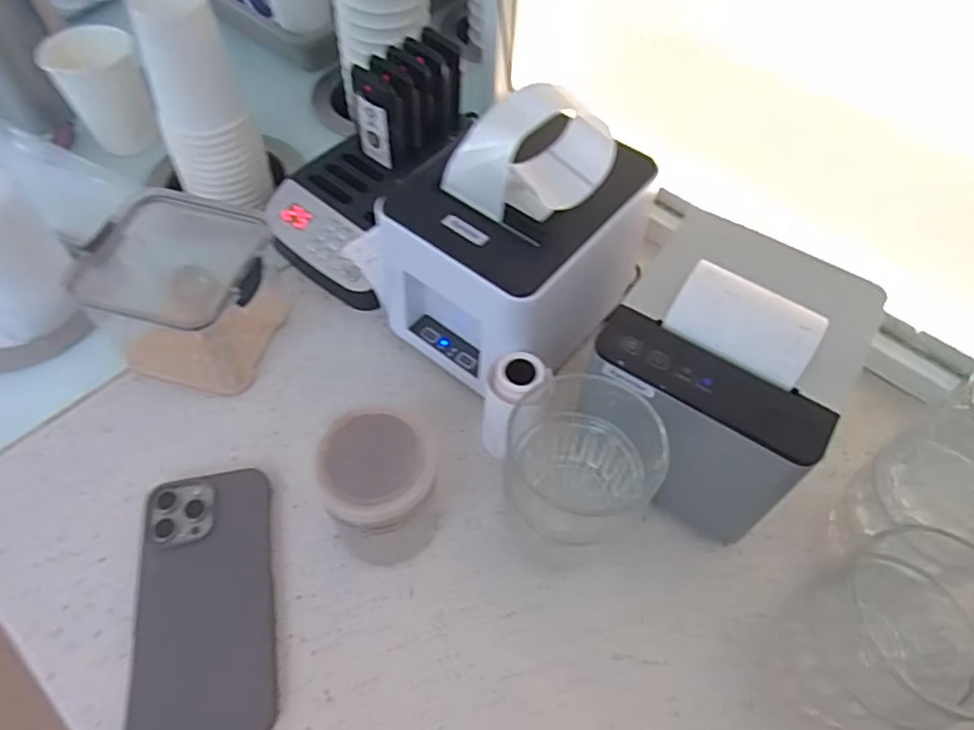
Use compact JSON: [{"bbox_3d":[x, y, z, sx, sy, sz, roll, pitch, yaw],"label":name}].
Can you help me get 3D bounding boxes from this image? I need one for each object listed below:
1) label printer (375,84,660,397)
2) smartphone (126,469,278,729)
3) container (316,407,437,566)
[{"bbox_3d":[0.021,-0.092,0.465,0.139,0.144,0.162,38,63,21],"label":"label printer"},{"bbox_3d":[-0.173,0.144,0.394,0.078,0.016,0.160,-9,57,-8],"label":"smartphone"},{"bbox_3d":[-0.063,0.077,0.390,0.062,0.101,0.065,1,56,-1],"label":"container"}]

